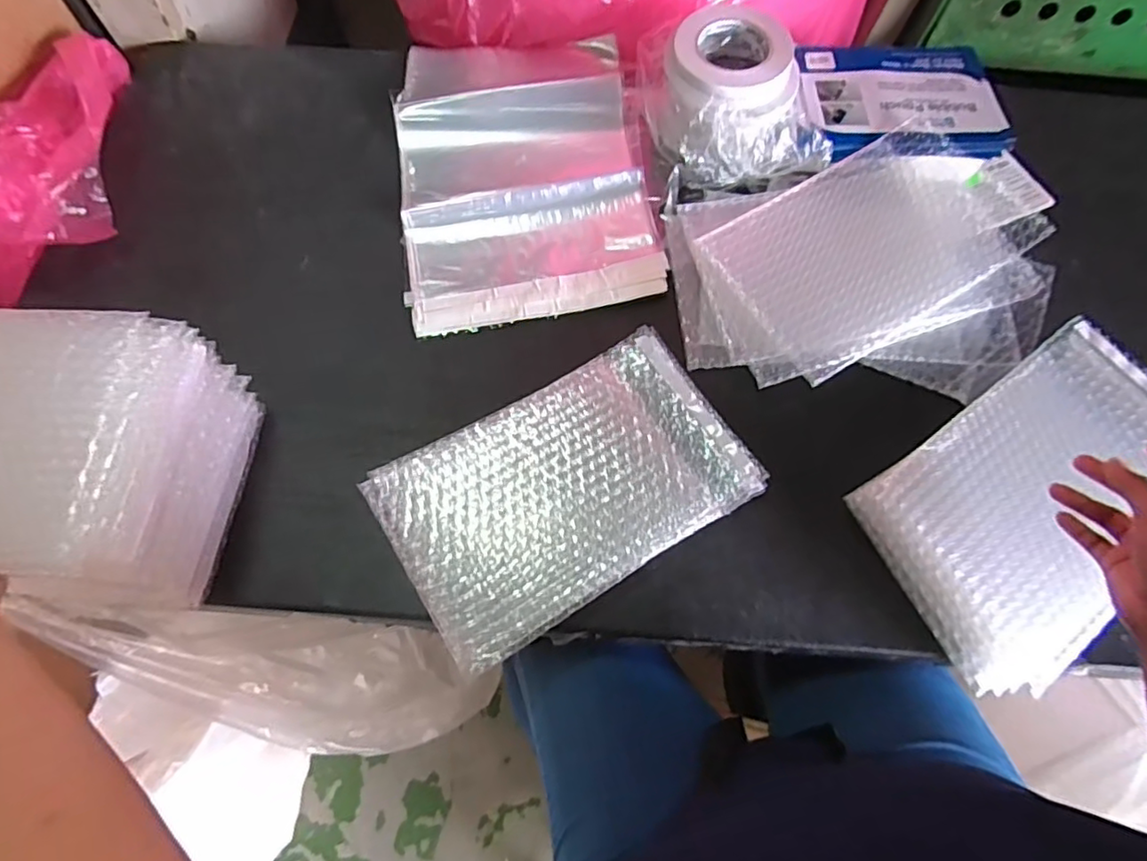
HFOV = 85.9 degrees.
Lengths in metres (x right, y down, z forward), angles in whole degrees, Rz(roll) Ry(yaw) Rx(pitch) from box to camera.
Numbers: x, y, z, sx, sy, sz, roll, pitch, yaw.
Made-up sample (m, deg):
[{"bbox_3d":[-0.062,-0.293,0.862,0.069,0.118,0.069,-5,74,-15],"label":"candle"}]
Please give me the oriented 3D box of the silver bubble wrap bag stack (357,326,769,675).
[{"bbox_3d":[-0.005,0.046,0.543,0.302,0.022,0.185,-29,71,-13],"label":"silver bubble wrap bag stack"}]

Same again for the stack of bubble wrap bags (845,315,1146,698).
[{"bbox_3d":[0.422,0.052,0.542,0.327,0.062,0.194,-32,71,-14],"label":"stack of bubble wrap bags"}]

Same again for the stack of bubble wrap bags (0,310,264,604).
[{"bbox_3d":[-0.446,0.022,0.474,0.304,0.139,0.193,1,67,-1],"label":"stack of bubble wrap bags"}]

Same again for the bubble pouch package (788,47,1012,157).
[{"bbox_3d":[0.358,-0.363,0.677,0.214,0.026,0.165,4,67,0],"label":"bubble pouch package"}]

